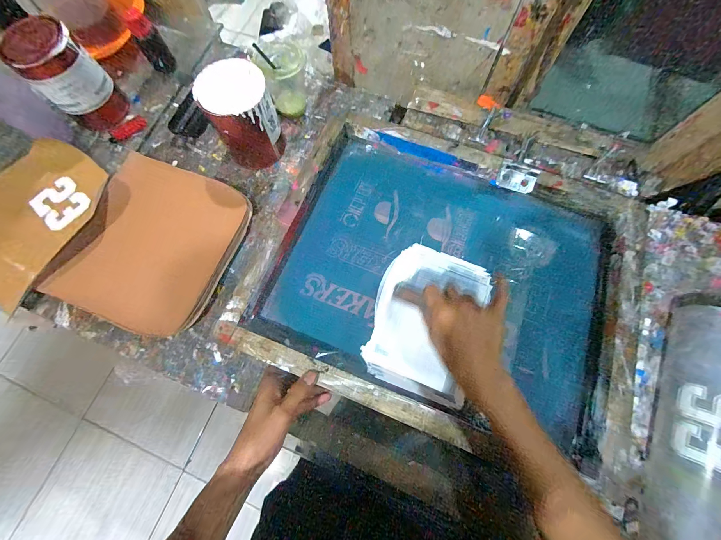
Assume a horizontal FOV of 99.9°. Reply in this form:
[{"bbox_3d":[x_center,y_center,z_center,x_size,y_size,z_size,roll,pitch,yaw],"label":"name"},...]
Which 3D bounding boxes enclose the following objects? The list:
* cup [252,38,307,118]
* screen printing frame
[{"bbox_3d":[-0.142,-0.366,0.573,0.086,0.124,0.110,-21,72,-6],"label":"cup"},{"bbox_3d":[0.133,0.007,0.474,0.527,0.054,0.439,20,72,7],"label":"screen printing frame"}]

